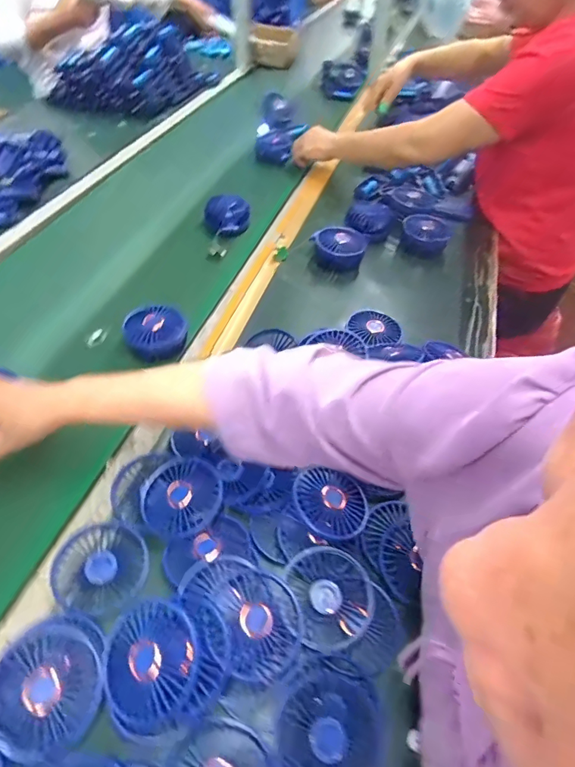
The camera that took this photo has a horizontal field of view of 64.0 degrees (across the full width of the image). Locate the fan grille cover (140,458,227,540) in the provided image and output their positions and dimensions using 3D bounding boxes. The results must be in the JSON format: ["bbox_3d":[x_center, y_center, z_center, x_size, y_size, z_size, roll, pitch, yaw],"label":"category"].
[{"bbox_3d":[-0.115,0.124,0.502,0.090,0.027,0.084,14,50,10],"label":"fan grille cover"}]

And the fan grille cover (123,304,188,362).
[{"bbox_3d":[-0.194,-0.078,0.678,0.087,0.037,0.089,-16,51,-16],"label":"fan grille cover"}]

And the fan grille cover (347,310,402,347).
[{"bbox_3d":[0.143,-0.087,0.721,0.091,0.020,0.078,-26,55,-23],"label":"fan grille cover"}]

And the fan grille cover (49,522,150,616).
[{"bbox_3d":[-0.189,0.185,0.466,0.093,0.010,0.085,13,50,9],"label":"fan grille cover"}]

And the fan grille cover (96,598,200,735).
[{"bbox_3d":[-0.115,0.230,0.379,0.081,0.019,0.090,29,74,19],"label":"fan grille cover"}]

